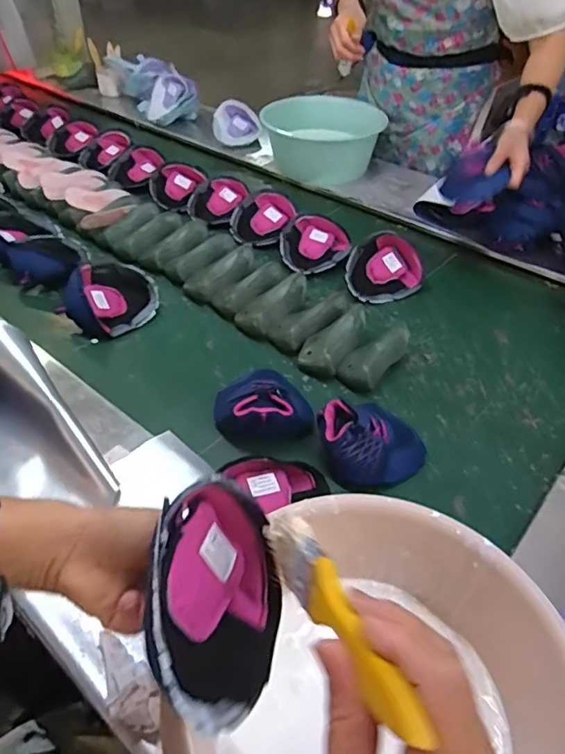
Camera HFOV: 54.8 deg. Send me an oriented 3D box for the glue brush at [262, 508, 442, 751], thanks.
[{"bbox_3d":[0.025,0.113,0.266,0.020,0.034,0.158,-14,13,-15],"label":"glue brush"}]

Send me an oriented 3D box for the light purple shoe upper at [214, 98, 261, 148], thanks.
[{"bbox_3d":[-0.132,-0.747,1.583,0.136,0.086,0.183,-1,43,-2],"label":"light purple shoe upper"}]

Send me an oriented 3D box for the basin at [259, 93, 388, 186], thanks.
[{"bbox_3d":[0.103,-0.649,1.459,0.292,0.123,0.292,0,43,0],"label":"basin"}]

